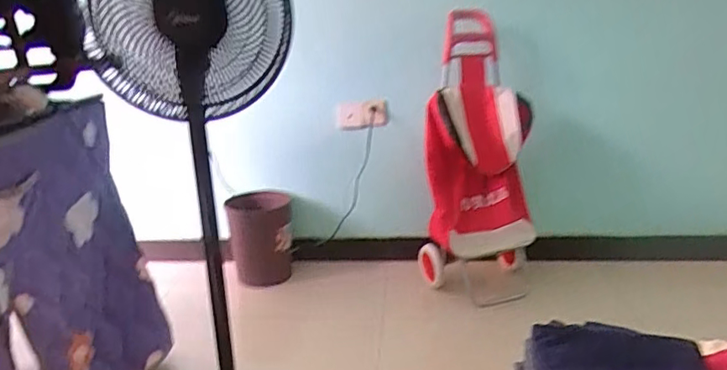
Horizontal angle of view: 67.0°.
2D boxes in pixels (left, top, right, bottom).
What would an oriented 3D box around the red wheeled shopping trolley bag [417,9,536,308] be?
[{"bbox_3d":[0.397,-0.099,1.886,0.361,0.859,0.456,3,18,14],"label":"red wheeled shopping trolley bag"}]

